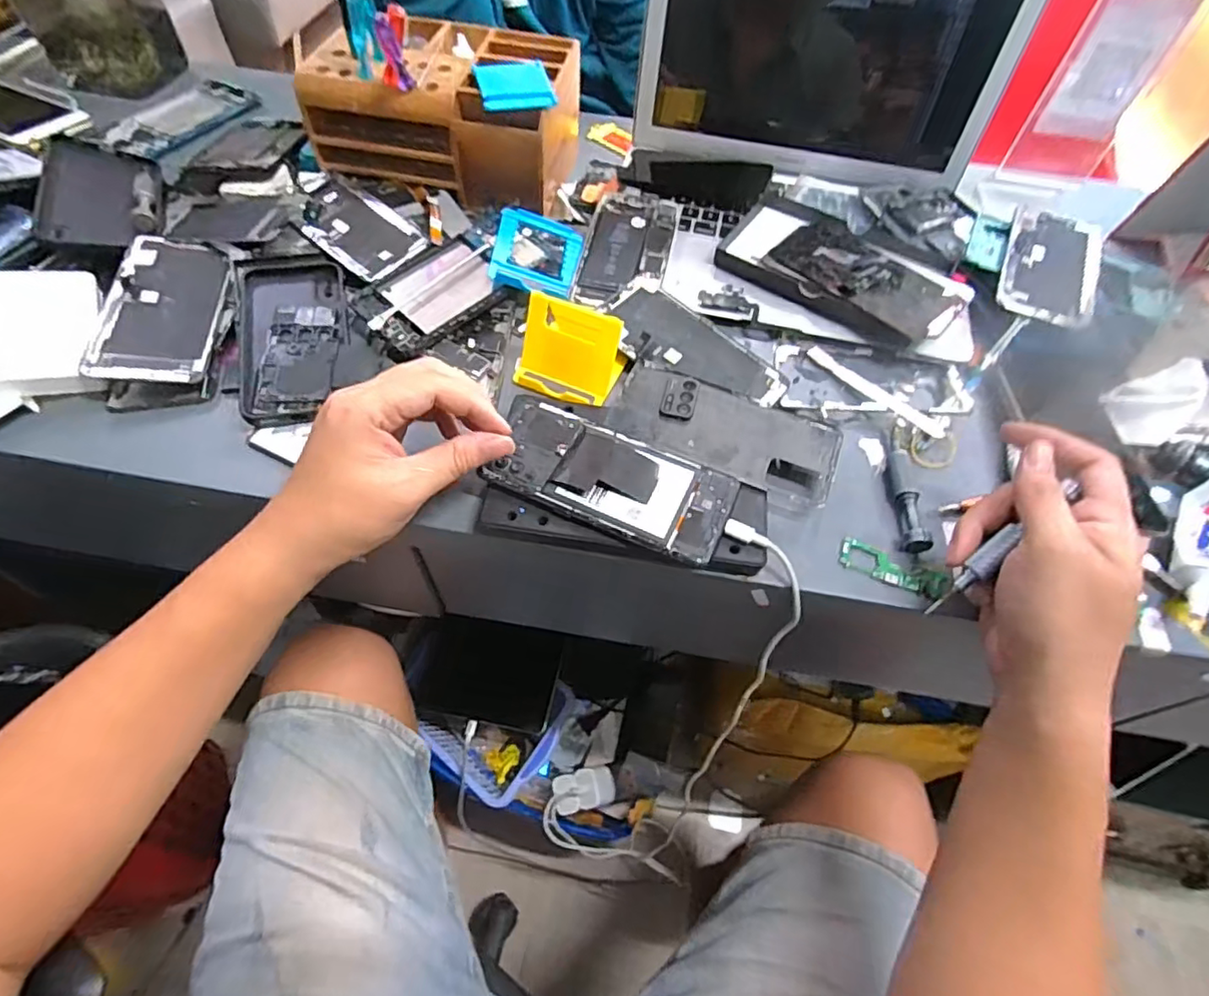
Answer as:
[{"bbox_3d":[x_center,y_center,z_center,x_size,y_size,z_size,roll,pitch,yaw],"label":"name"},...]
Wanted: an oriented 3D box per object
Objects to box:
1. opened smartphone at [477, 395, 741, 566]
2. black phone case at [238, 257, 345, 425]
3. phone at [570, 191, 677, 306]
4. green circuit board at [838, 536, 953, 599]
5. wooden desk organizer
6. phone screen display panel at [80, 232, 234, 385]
[{"bbox_3d":[0.002,-0.015,0.389,0.157,0.010,0.071,24,59,11],"label":"opened smartphone"},{"bbox_3d":[-0.232,-0.127,0.454,0.074,0.010,0.163,-11,63,-14],"label":"black phone case"},{"bbox_3d":[0.020,-0.216,0.527,0.071,0.009,0.151,10,57,4],"label":"phone"},{"bbox_3d":[0.186,0.046,0.389,0.068,0.005,0.022,21,58,11],"label":"green circuit board"},{"bbox_3d":[-0.136,-0.349,0.549,0.205,0.084,0.145,14,57,7],"label":"wooden desk organizer"},{"bbox_3d":[-0.329,-0.146,0.458,0.074,0.010,0.149,2,58,-16],"label":"phone screen display panel"}]

